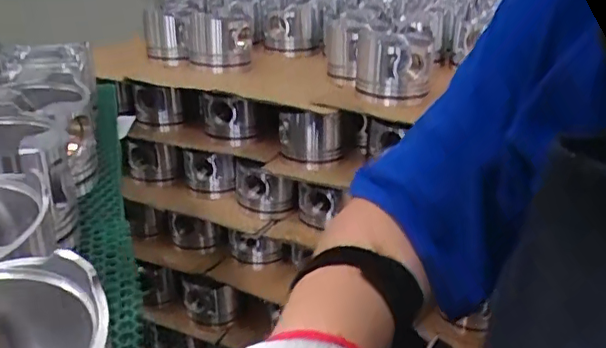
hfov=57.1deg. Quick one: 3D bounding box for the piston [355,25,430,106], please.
[{"bbox_3d":[0.134,-0.162,0.848,0.110,0.103,0.110,4,24,7],"label":"piston"}]

